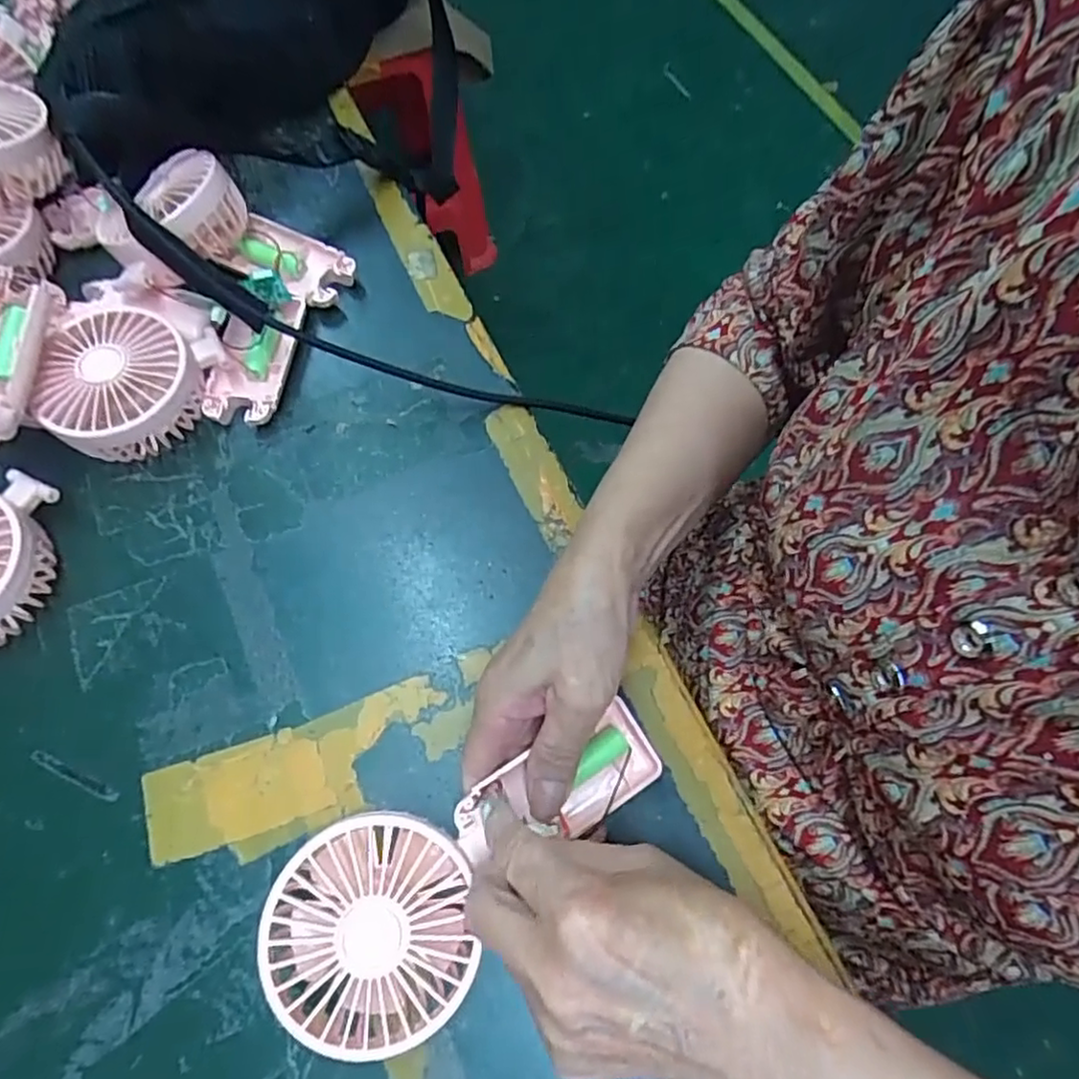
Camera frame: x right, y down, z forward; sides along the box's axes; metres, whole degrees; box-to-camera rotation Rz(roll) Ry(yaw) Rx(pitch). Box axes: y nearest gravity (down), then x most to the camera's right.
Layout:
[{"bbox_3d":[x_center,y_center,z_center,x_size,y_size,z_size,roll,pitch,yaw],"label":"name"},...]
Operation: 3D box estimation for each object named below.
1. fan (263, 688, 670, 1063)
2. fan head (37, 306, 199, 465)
[{"bbox_3d":[-0.025,0.138,0.288,0.181,0.031,0.080,-26,71,-22],"label":"fan"},{"bbox_3d":[-0.237,-0.090,0.384,0.077,0.044,0.092,-4,68,-4],"label":"fan head"}]

